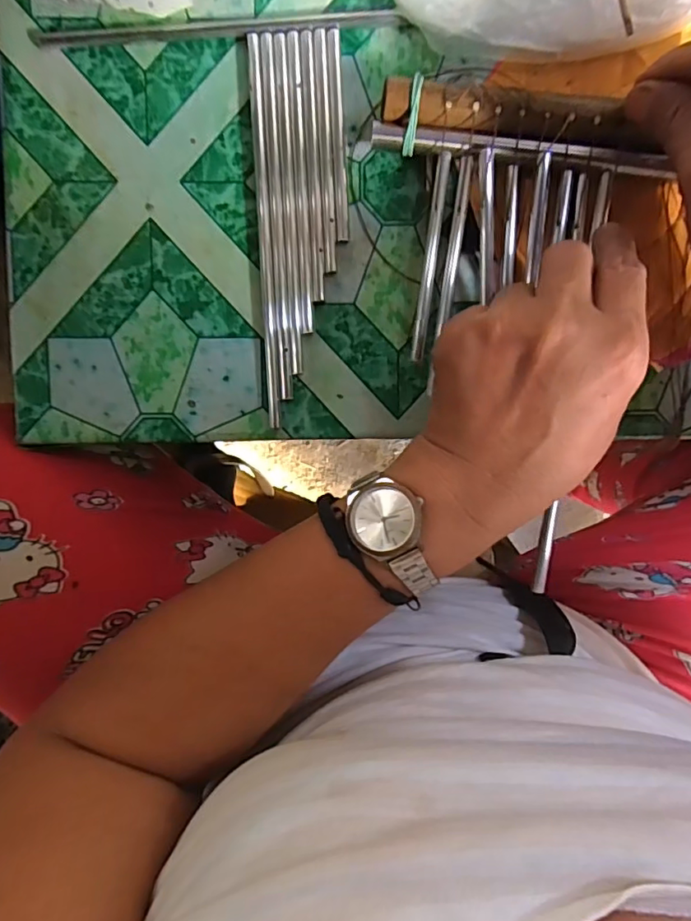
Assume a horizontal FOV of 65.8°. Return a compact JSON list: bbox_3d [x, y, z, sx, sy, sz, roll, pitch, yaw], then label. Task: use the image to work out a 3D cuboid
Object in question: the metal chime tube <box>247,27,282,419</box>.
[{"bbox_3d":[-0.040,-0.111,0.265,0.006,0.004,0.186,-3,96,0],"label":"metal chime tube"}]

